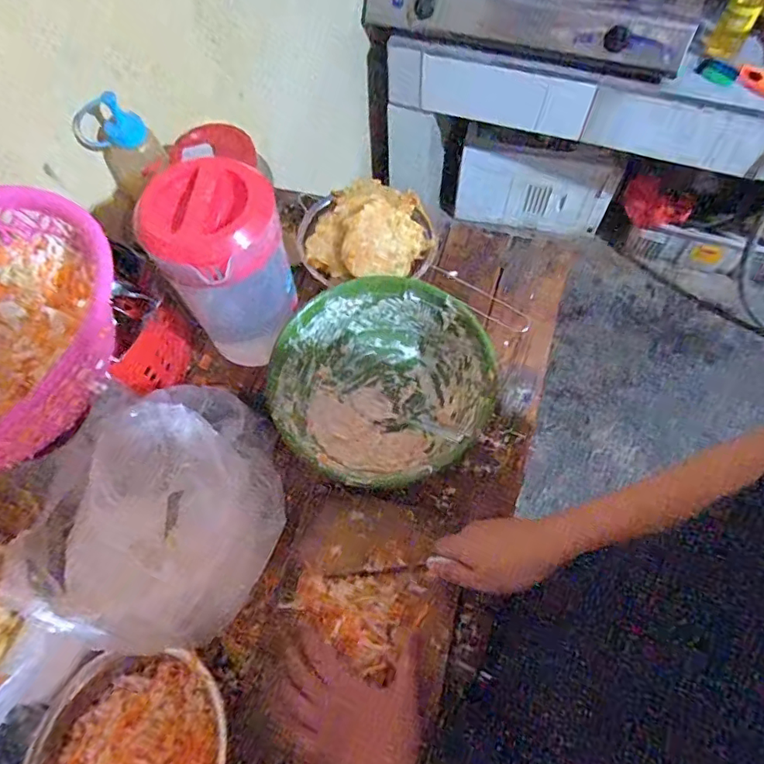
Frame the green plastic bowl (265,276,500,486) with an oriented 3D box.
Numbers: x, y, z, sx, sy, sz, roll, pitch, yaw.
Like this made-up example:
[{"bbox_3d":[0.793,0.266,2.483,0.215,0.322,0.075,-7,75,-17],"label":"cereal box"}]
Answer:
[{"bbox_3d":[0.000,-0.006,0.607,0.233,0.081,0.210,-2,64,1],"label":"green plastic bowl"}]

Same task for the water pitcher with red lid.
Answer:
[{"bbox_3d":[-0.161,-0.121,0.565,0.126,0.197,0.109,-37,68,-15],"label":"water pitcher with red lid"}]

